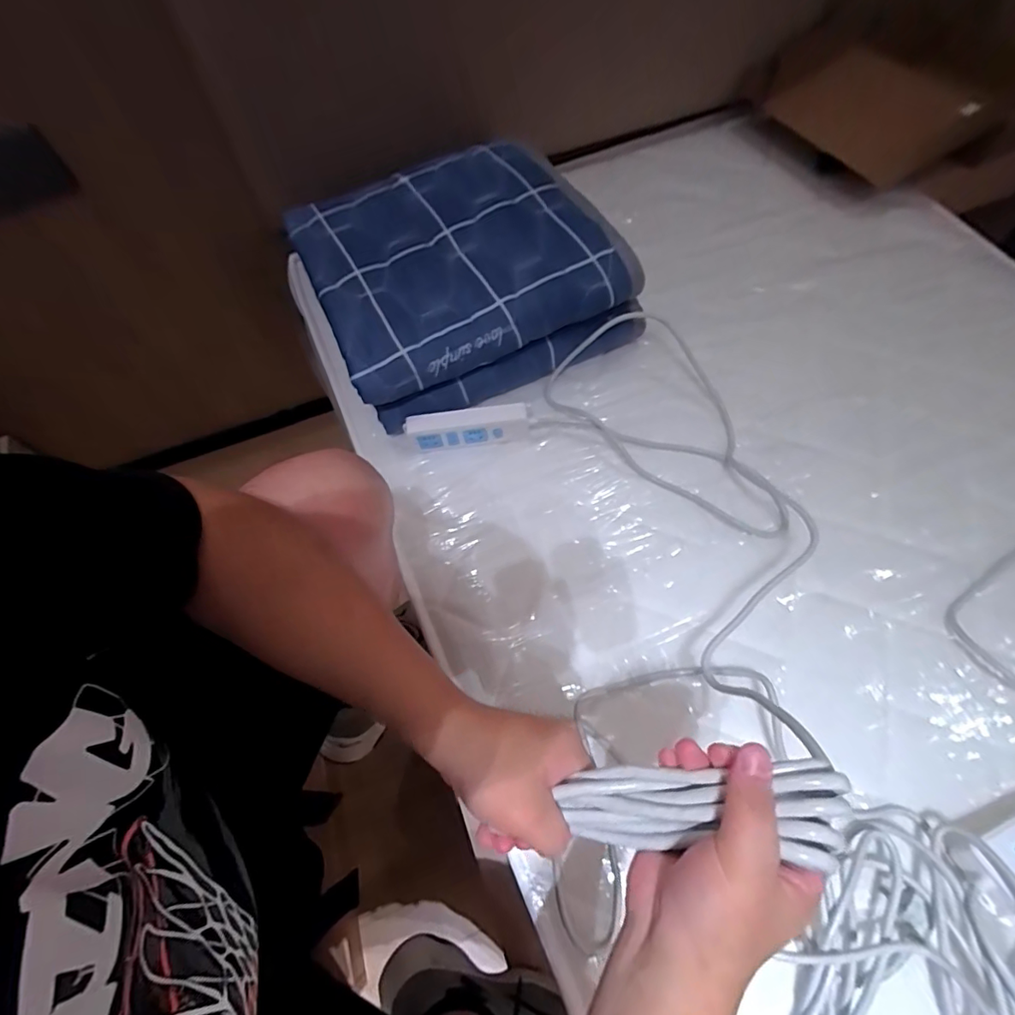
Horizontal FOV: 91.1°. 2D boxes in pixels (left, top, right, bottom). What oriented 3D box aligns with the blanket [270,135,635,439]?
[{"bbox_3d":[-0.071,-0.361,0.791,0.435,0.172,0.362,-25,65,-10],"label":"blanket"}]

